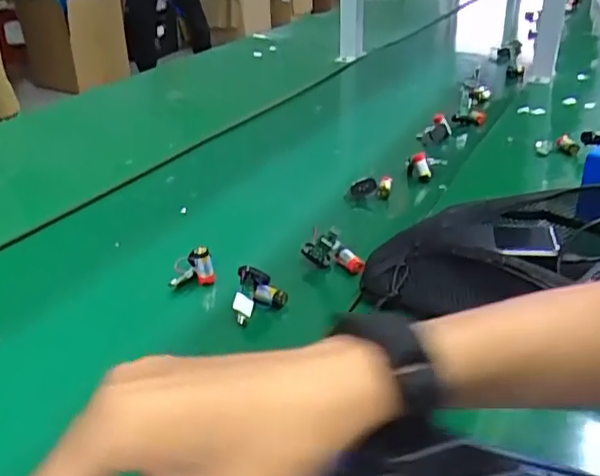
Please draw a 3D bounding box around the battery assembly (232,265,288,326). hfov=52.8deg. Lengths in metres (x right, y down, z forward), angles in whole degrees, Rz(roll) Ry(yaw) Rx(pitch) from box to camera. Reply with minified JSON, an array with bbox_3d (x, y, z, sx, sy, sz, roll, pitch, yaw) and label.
[{"bbox_3d":[-0.036,0.049,0.548,0.046,0.046,0.034,-5,28,-3],"label":"battery assembly"}]

